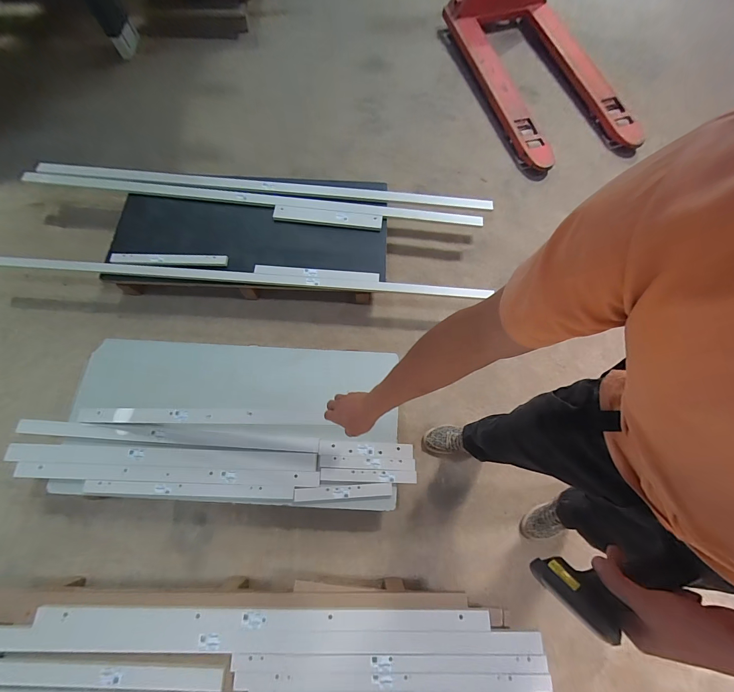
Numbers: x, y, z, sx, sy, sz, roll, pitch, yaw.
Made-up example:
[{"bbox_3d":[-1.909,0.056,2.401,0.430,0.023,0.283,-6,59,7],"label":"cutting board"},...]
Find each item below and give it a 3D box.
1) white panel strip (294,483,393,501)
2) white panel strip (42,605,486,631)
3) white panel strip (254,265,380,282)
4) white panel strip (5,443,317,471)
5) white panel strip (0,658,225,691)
[{"bbox_3d":[-0.083,0.516,1.136,0.341,0.015,0.042,-3,70,-2],"label":"white panel strip"},{"bbox_3d":[-0.288,0.797,0.941,1.285,0.018,0.054,2,70,-1],"label":"white panel strip"},{"bbox_3d":[-0.219,-0.316,1.396,0.534,0.022,0.056,5,70,0],"label":"white panel strip"},{"bbox_3d":[-0.728,0.393,1.149,1.075,0.012,0.070,2,65,-1],"label":"white panel strip"},{"bbox_3d":[-0.823,0.888,0.867,0.840,0.017,0.055,3,70,0],"label":"white panel strip"}]

